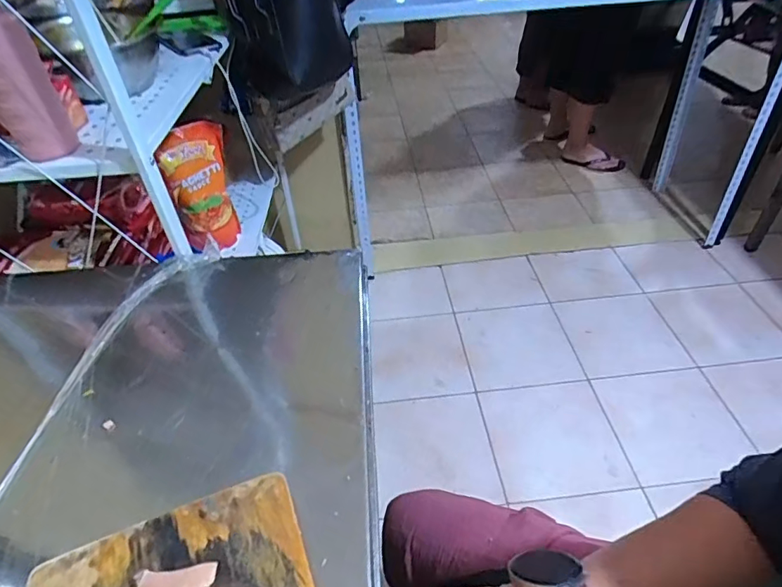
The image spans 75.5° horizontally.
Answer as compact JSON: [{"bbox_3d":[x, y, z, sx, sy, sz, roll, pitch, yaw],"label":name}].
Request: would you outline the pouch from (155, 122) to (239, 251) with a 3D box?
[{"bbox_3d":[-0.362,-0.199,0.980,0.121,0.246,0.029,-33,50,-29],"label":"pouch"}]

